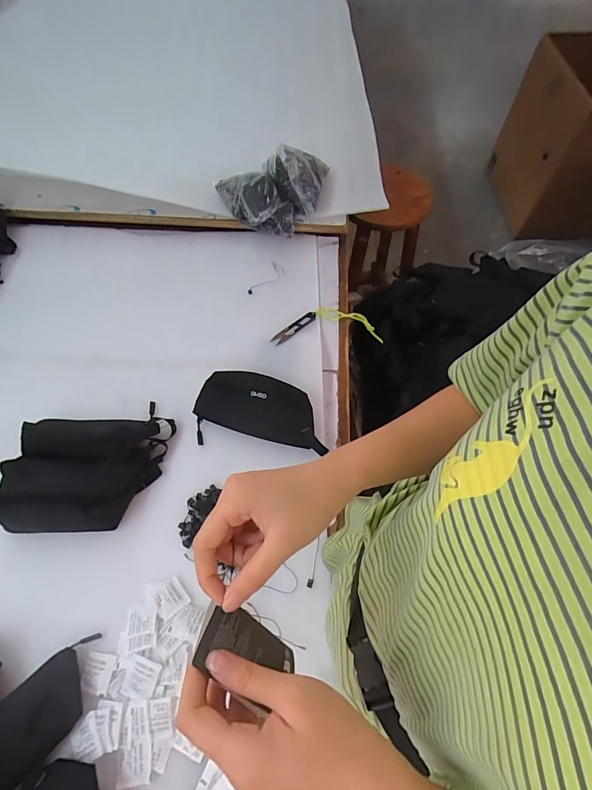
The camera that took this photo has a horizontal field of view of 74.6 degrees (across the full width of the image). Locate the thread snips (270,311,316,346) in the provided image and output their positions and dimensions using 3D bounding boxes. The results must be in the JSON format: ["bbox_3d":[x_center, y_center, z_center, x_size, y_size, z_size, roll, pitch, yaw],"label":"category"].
[{"bbox_3d":[-0.005,-0.121,0.705,0.103,0.015,0.023,-40,70,-19],"label":"thread snips"}]

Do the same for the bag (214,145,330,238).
[{"bbox_3d":[-0.045,-0.391,0.765,0.220,0.133,0.142,-2,62,-2],"label":"bag"}]

